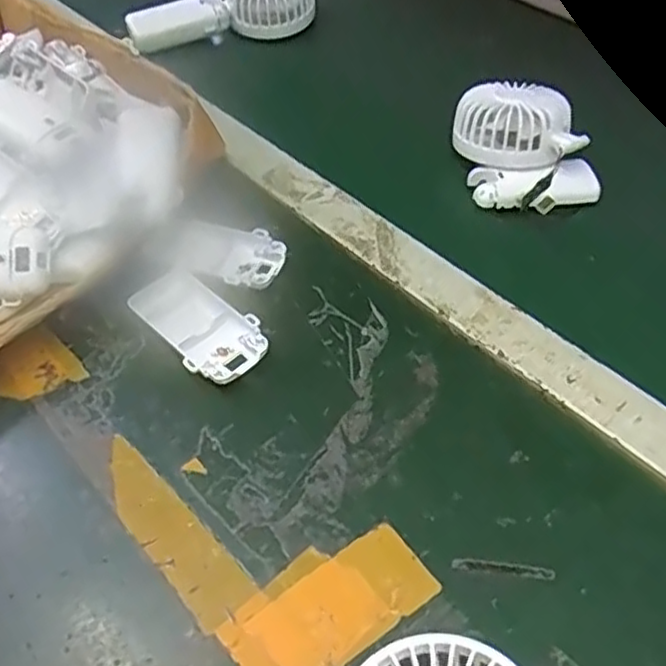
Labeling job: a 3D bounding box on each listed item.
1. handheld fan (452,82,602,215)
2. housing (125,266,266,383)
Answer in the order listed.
[{"bbox_3d":[0.146,-0.142,0.527,0.087,0.048,0.110,-12,51,-9],"label":"handheld fan"},{"bbox_3d":[-0.086,-0.004,0.442,0.049,0.015,0.096,-35,58,-25],"label":"housing"}]

